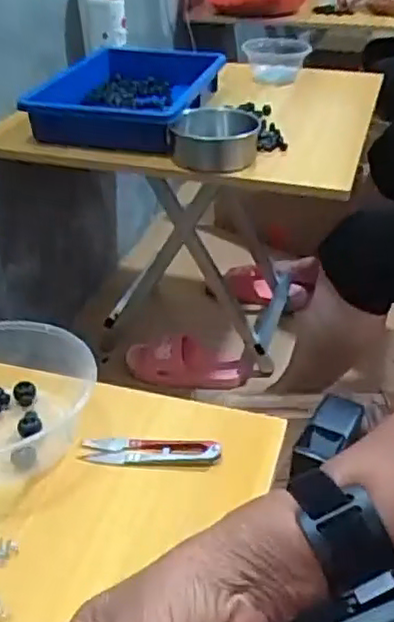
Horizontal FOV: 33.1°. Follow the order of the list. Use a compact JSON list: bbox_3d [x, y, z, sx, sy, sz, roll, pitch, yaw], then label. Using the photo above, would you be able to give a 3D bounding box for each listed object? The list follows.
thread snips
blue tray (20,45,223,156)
[{"bbox_3d":[-0.034,0.103,0.490,0.100,0.013,0.024,2,36,4],"label":"thread snips"},{"bbox_3d":[-0.120,-0.365,1.118,0.269,0.070,0.371,7,36,9],"label":"blue tray"}]

